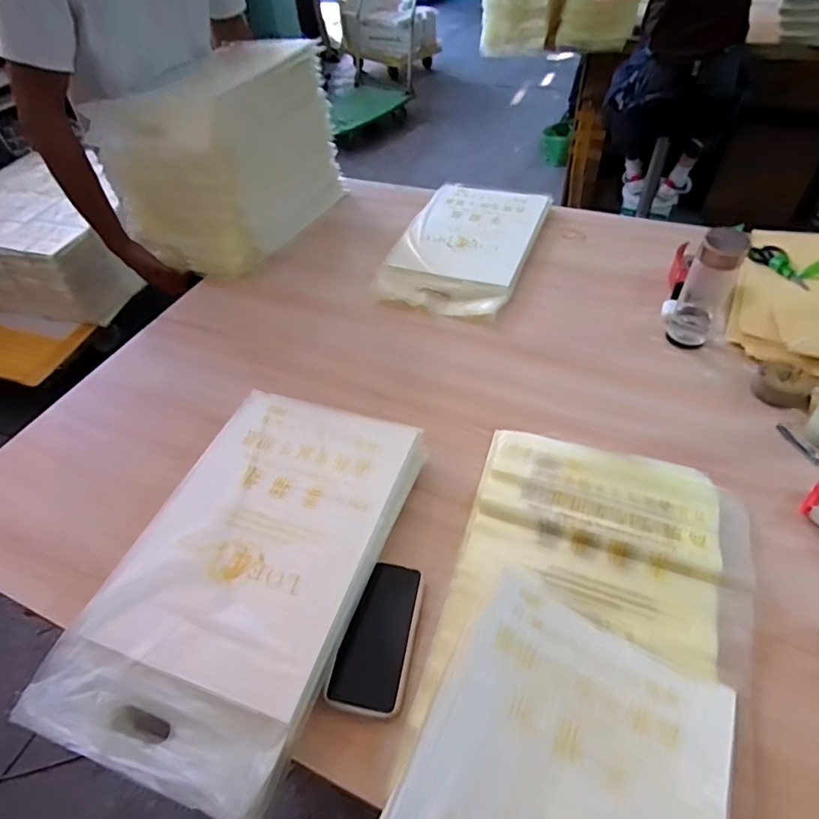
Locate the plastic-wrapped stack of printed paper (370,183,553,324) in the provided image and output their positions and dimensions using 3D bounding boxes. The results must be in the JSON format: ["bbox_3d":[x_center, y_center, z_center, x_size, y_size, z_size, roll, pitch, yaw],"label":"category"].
[{"bbox_3d":[0.119,-0.358,1.100,0.278,0.042,0.453,15,51,18],"label":"plastic-wrapped stack of printed paper"}]

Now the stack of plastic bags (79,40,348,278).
[{"bbox_3d":[-0.384,-0.561,1.135,0.253,0.331,0.457,19,53,21],"label":"stack of plastic bags"}]

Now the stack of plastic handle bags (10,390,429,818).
[{"bbox_3d":[-0.187,0.184,0.631,0.279,0.082,0.457,13,51,17],"label":"stack of plastic handle bags"}]

